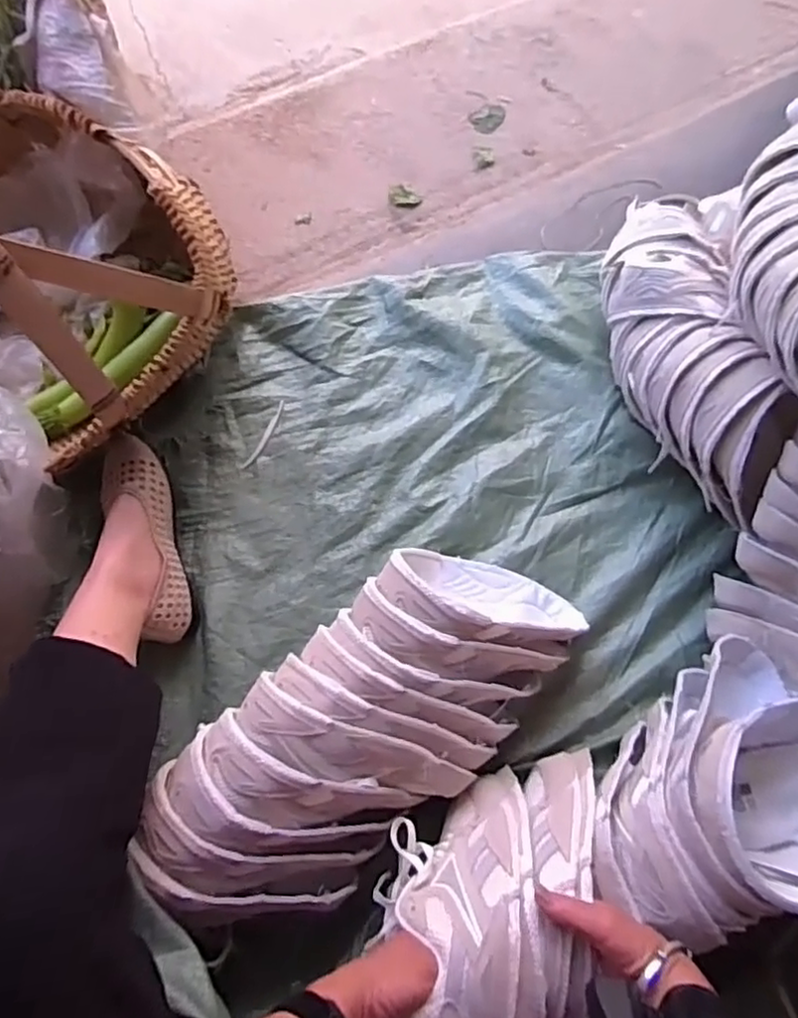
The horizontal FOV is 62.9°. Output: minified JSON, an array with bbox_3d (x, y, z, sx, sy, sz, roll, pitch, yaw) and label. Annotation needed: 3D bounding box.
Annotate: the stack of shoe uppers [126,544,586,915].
[{"bbox_3d":[-0.015,0.200,0.639,0.464,0.132,0.197,-41,73,-16],"label":"stack of shoe uppers"}]

